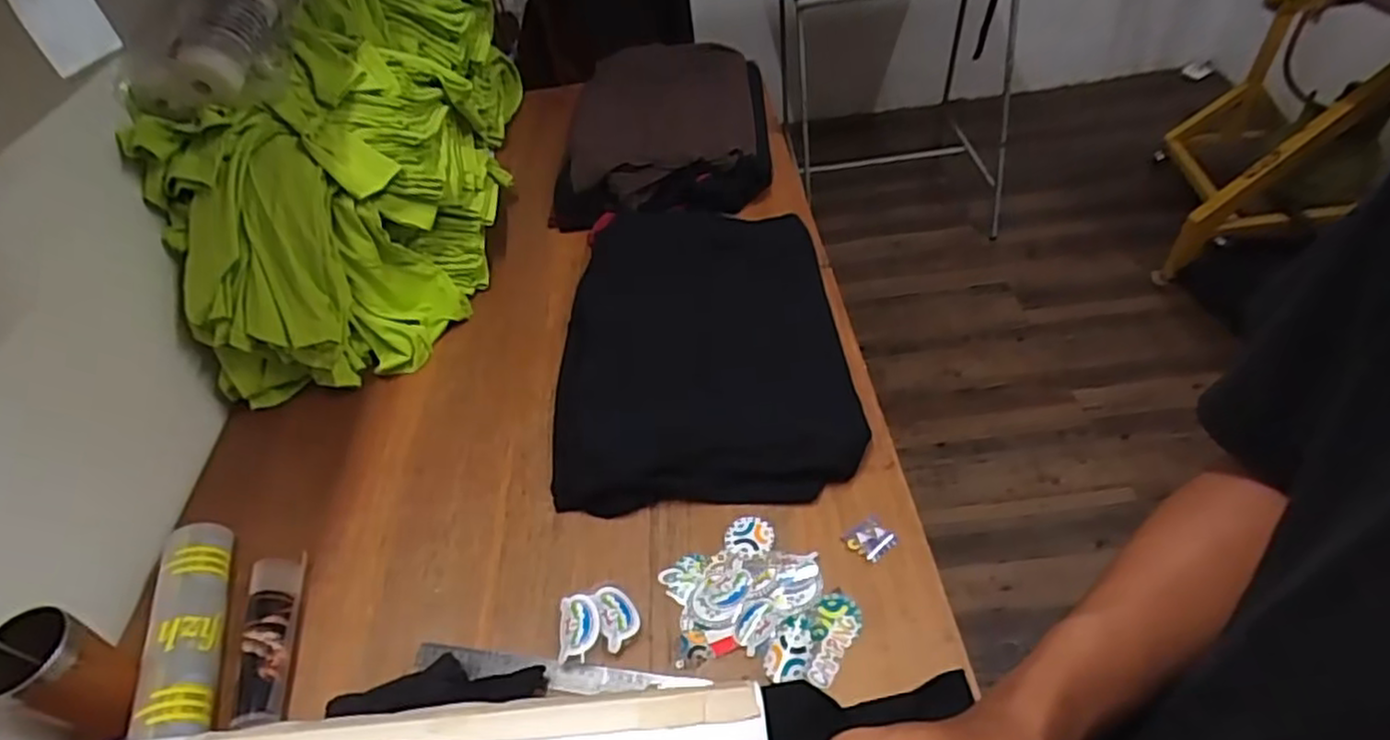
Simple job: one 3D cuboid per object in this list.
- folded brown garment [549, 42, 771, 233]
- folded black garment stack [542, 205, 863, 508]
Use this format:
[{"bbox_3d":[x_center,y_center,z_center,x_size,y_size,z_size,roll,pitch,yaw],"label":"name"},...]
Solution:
[{"bbox_3d":[-0.053,-0.446,1.332,0.362,0.150,0.480,-2,45,6],"label":"folded brown garment"},{"bbox_3d":[0.007,-0.045,1.003,0.377,0.074,0.549,-6,45,1],"label":"folded black garment stack"}]

